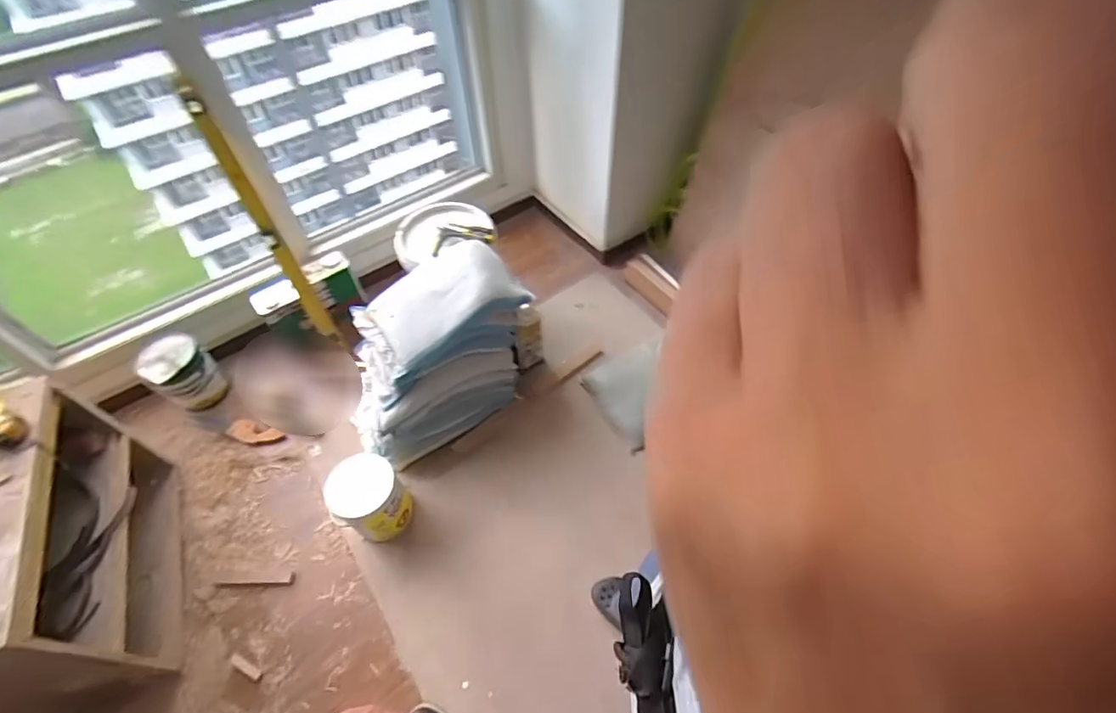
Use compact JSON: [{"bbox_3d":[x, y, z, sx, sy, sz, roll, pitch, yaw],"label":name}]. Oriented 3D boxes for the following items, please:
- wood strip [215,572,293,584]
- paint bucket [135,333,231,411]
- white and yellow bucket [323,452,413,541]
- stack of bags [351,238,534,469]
[{"bbox_3d":[-0.796,0.579,1.326,0.198,0.009,0.027,-2,54,0],"label":"wood strip"},{"bbox_3d":[-1.160,0.047,1.574,0.139,0.225,0.169,28,59,20],"label":"paint bucket"},{"bbox_3d":[-0.489,0.372,1.331,0.155,0.230,0.173,-22,56,-14],"label":"white and yellow bucket"},{"bbox_3d":[-0.370,-0.011,1.466,0.558,0.420,0.339,-31,59,-20],"label":"stack of bags"}]

